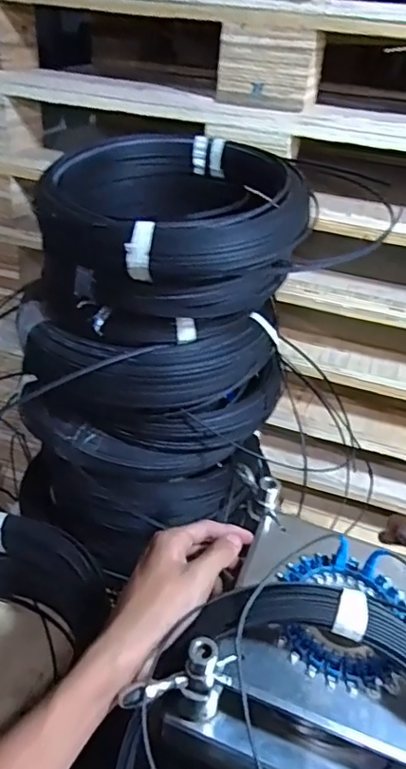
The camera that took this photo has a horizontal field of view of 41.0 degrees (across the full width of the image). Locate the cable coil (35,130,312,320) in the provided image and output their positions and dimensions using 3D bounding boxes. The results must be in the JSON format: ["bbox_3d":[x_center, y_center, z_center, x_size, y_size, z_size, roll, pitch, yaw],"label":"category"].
[{"bbox_3d":[-0.042,-0.192,0.638,0.273,0.131,0.251,3,34,-2],"label":"cable coil"}]

